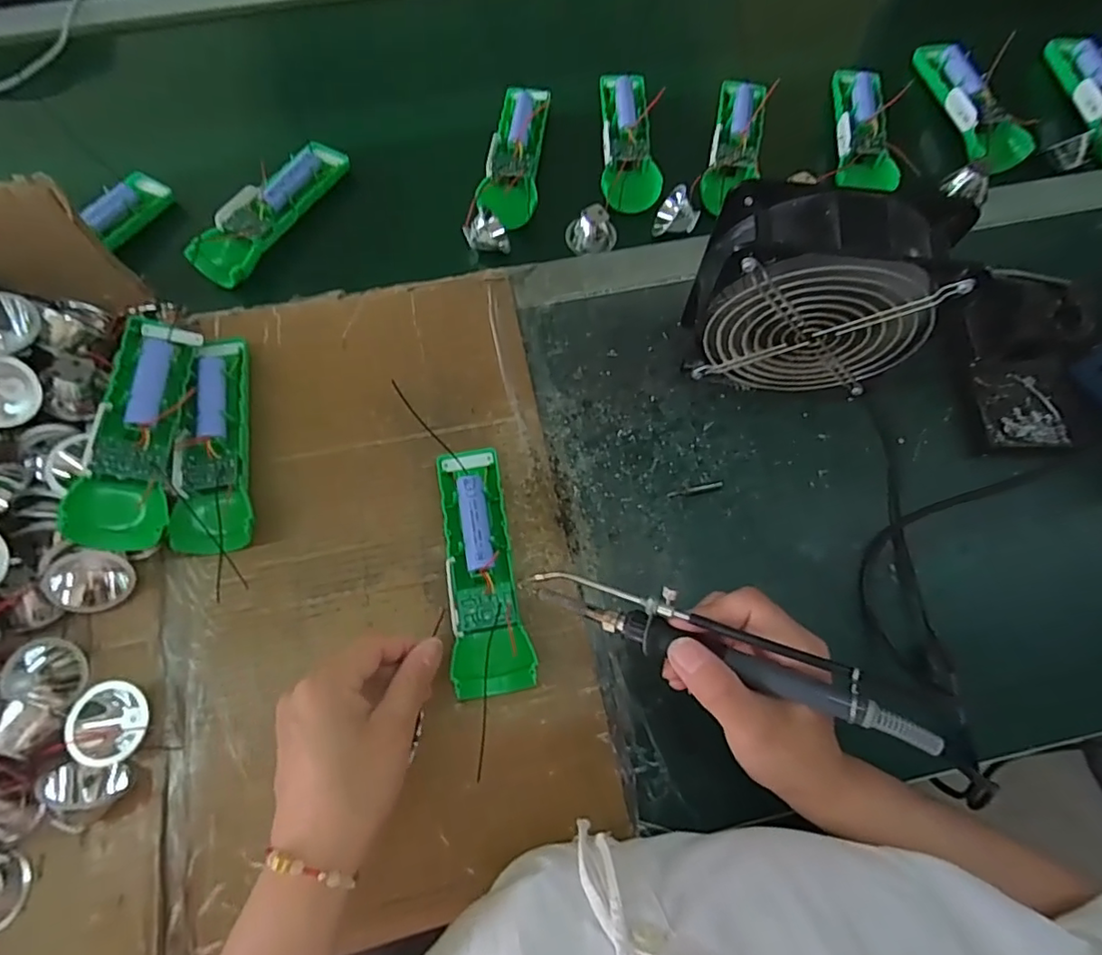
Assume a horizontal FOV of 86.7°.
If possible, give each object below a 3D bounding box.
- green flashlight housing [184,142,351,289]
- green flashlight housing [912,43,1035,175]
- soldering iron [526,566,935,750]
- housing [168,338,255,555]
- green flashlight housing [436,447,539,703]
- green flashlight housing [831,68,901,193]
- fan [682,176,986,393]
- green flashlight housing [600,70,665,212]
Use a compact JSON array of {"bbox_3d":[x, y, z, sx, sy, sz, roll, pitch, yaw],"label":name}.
[{"bbox_3d":[-0.235,-0.226,0.484,0.050,0.027,0.154,28,72,9],"label":"green flashlight housing"},{"bbox_3d":[0.350,-0.314,0.483,0.035,0.030,0.149,-10,70,-5],"label":"green flashlight housing"},{"bbox_3d":[0.081,0.083,0.288,0.198,0.021,0.028,19,70,22],"label":"soldering iron"},{"bbox_3d":[-0.234,-0.024,0.409,0.046,0.034,0.158,-10,70,-5],"label":"housing"},{"bbox_3d":[-0.047,0.058,0.381,0.047,0.031,0.158,-11,70,-5],"label":"green flashlight housing"},{"bbox_3d":[0.264,-0.293,0.496,0.041,0.037,0.132,6,70,1],"label":"green flashlight housing"},{"bbox_3d":[0.168,-0.113,0.392,0.148,0.158,0.059,10,70,2],"label":"fan"},{"bbox_3d":[0.068,-0.291,0.501,0.046,0.025,0.135,0,70,-1],"label":"green flashlight housing"}]

